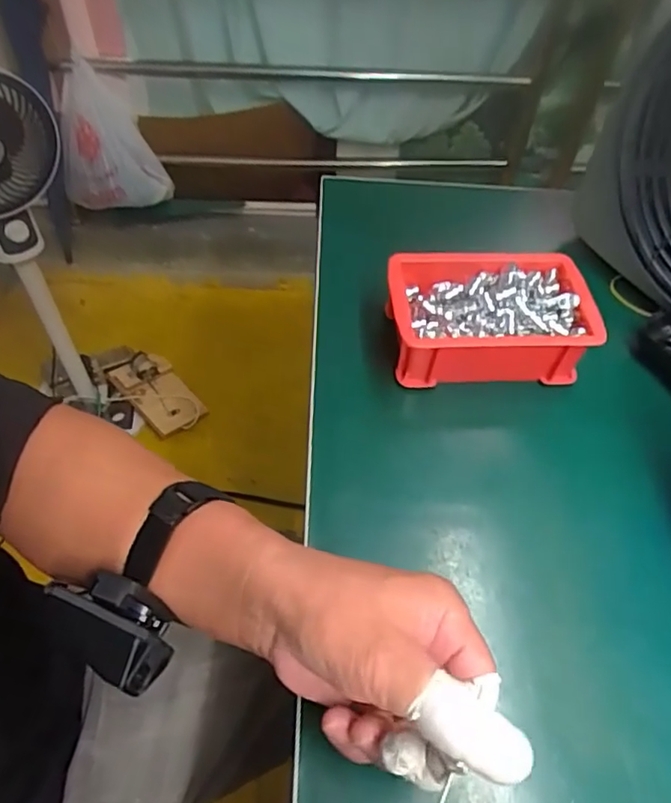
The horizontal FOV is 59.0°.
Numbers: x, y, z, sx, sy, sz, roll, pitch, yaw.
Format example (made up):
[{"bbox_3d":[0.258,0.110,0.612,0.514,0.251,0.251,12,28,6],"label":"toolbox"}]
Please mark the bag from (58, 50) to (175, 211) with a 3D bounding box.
[{"bbox_3d":[-0.500,-0.561,1.335,0.198,0.259,0.210,-30,59,-23],"label":"bag"}]

